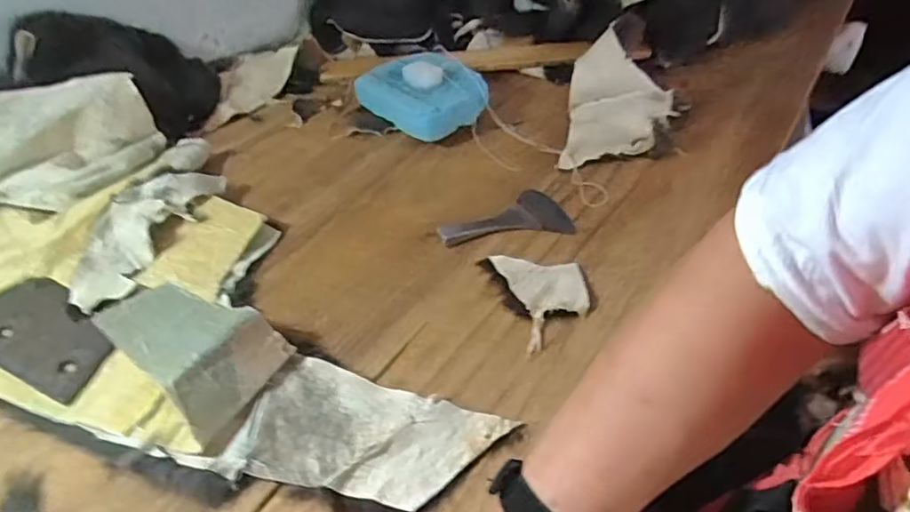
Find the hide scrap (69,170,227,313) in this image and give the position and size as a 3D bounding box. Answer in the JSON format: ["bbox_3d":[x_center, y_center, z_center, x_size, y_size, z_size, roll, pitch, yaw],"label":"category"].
[{"bbox_3d":[-0.312,-0.033,0.630,0.064,0.034,0.204,12,43,15],"label":"hide scrap"}]

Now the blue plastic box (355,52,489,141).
[{"bbox_3d":[-0.048,-0.212,0.829,0.168,0.062,0.133,29,49,30],"label":"blue plastic box"}]

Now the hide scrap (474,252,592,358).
[{"bbox_3d":[0.083,0.030,0.578,0.082,0.010,0.120,-13,43,-13],"label":"hide scrap"}]

